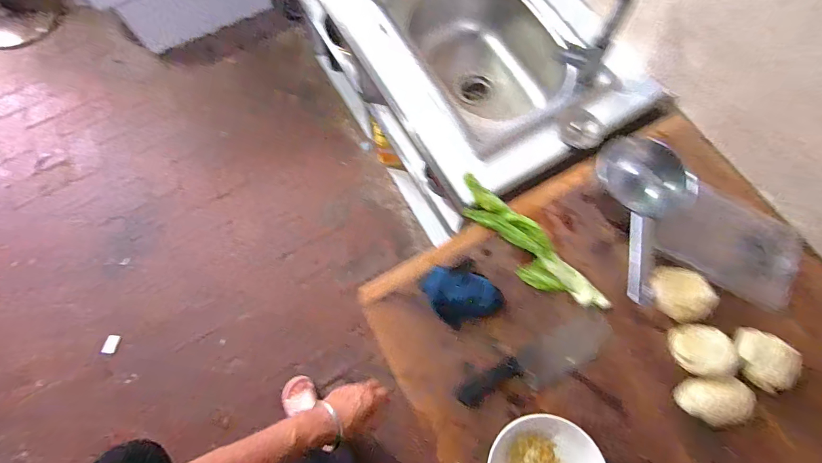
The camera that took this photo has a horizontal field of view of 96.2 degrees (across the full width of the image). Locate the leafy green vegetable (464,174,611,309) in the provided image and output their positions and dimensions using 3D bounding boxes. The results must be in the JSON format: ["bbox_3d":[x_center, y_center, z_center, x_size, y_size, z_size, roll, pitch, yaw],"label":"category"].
[{"bbox_3d":[0.193,0.025,0.647,0.081,0.035,0.323,-39,76,-9],"label":"leafy green vegetable"}]

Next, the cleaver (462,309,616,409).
[{"bbox_3d":[0.206,0.214,0.590,0.261,0.022,0.070,-28,73,-9],"label":"cleaver"}]

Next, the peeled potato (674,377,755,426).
[{"bbox_3d":[0.458,0.254,0.553,0.091,0.049,0.069,3,74,3],"label":"peeled potato"}]

